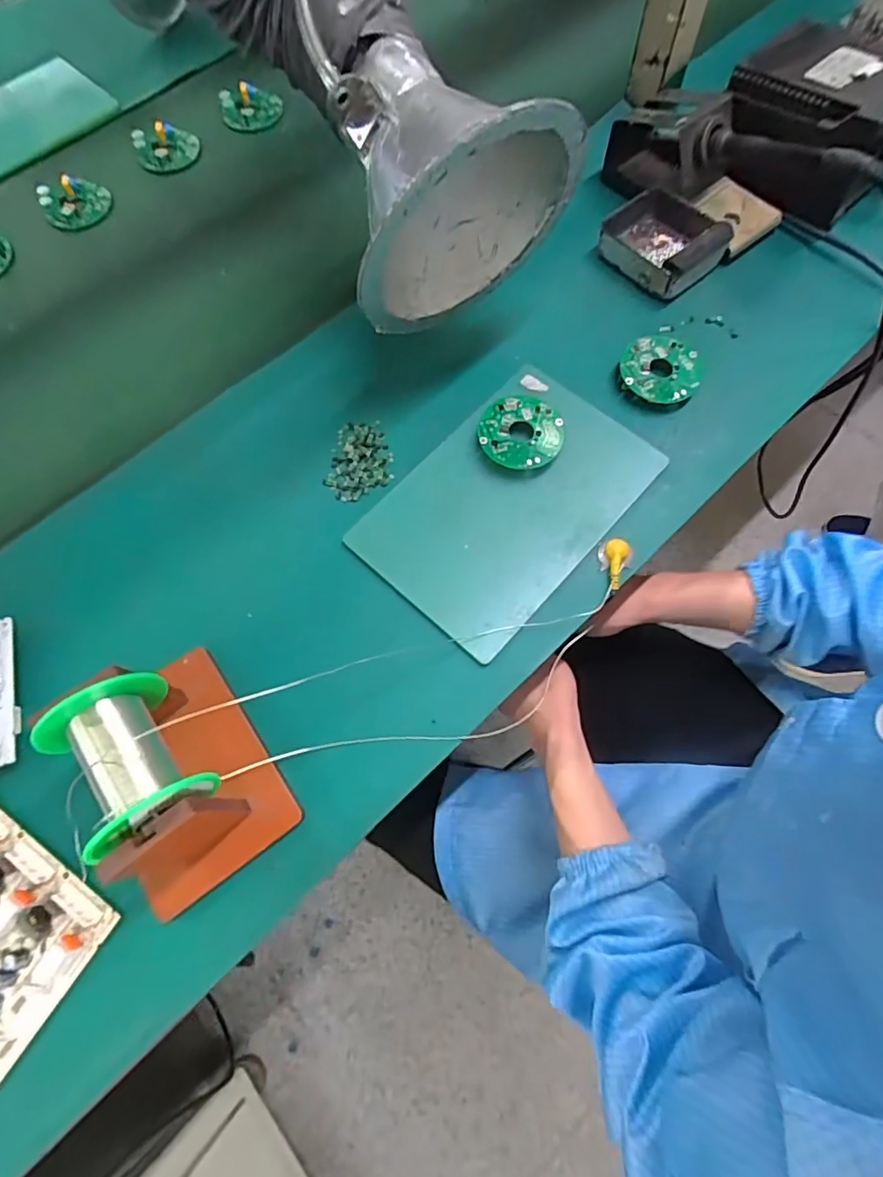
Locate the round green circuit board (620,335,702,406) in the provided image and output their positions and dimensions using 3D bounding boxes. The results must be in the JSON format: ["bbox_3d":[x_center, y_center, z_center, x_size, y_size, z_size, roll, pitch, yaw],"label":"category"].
[{"bbox_3d":[0.182,-0.182,0.455,0.063,0.016,0.061,-1,67,2],"label":"round green circuit board"}]

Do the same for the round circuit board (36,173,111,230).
[{"bbox_3d":[-0.376,-0.397,0.567,0.057,0.014,0.062,2,79,-11],"label":"round circuit board"}]

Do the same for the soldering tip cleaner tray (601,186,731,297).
[{"bbox_3d":[0.201,-0.314,0.497,0.098,0.037,0.088,41,75,17],"label":"soldering tip cleaner tray"}]

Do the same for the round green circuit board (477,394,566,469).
[{"bbox_3d":[0.062,-0.121,0.435,0.064,0.018,0.063,-1,67,2],"label":"round green circuit board"}]

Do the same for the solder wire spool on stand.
[{"bbox_3d":[-0.164,0.103,0.324,0.093,0.088,0.140,-34,70,-11],"label":"solder wire spool on stand"}]

